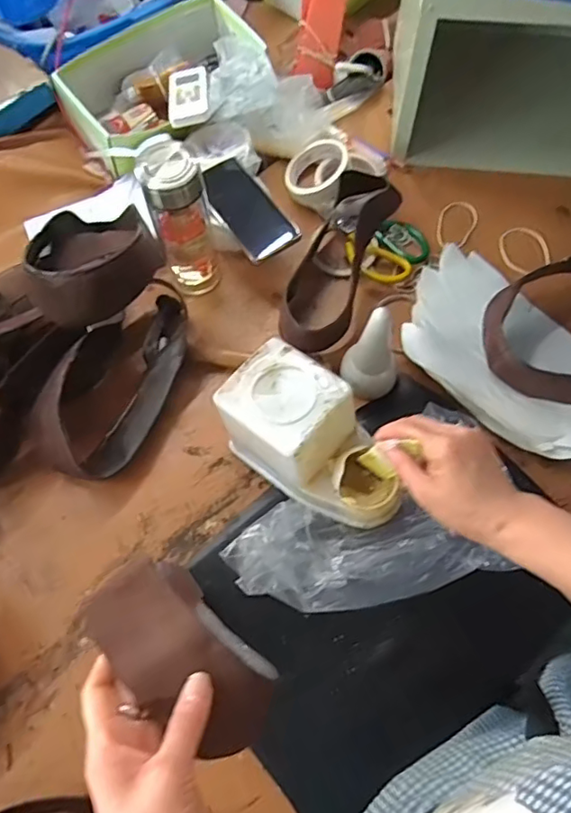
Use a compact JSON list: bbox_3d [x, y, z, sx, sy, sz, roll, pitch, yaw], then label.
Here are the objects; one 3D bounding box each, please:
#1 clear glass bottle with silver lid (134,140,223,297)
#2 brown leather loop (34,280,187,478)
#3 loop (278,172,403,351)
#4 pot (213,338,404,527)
[{"bbox_3d":[-0.125,-0.223,0.681,0.066,0.204,0.056,-17,69,-7],"label":"clear glass bottle with silver lid"},{"bbox_3d":[-0.198,-0.041,0.668,0.121,0.095,0.259,17,70,7],"label":"brown leather loop"},{"bbox_3d":[0.069,-0.190,0.737,0.088,0.072,0.274,22,70,9],"label":"loop"},{"bbox_3d":[0.029,0.040,0.619,0.206,0.134,0.109,39,73,14],"label":"pot"}]

